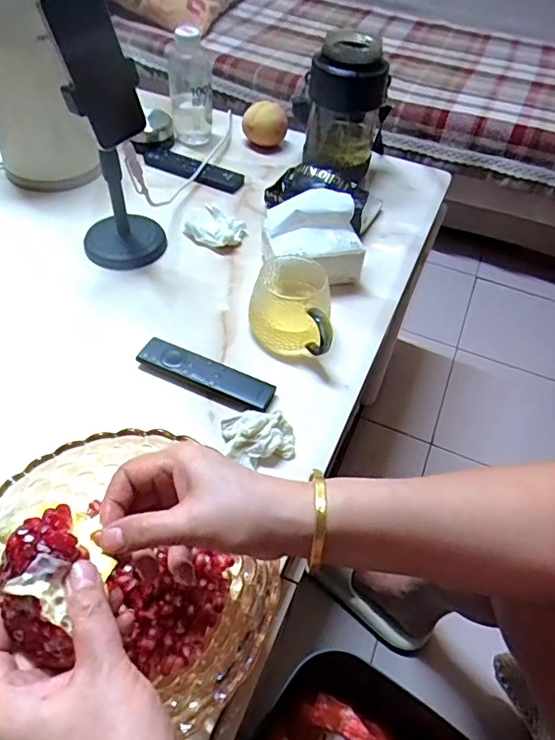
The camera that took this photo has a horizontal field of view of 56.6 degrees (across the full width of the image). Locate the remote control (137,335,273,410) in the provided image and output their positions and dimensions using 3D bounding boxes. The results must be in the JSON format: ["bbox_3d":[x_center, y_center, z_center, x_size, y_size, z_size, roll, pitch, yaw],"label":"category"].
[{"bbox_3d":[-0.080,0.004,0.574,0.156,0.017,0.036,21,50,14],"label":"remote control"}]

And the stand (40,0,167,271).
[{"bbox_3d":[-0.202,-0.263,0.603,0.103,0.295,0.090,-16,52,-18],"label":"stand"}]

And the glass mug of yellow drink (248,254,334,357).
[{"bbox_3d":[0.021,-0.077,0.611,0.097,0.076,0.101,13,49,7],"label":"glass mug of yellow drink"}]

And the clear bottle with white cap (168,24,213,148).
[{"bbox_3d":[-0.147,-0.467,0.862,0.061,0.165,0.068,-16,52,-18],"label":"clear bottle with white cap"}]

